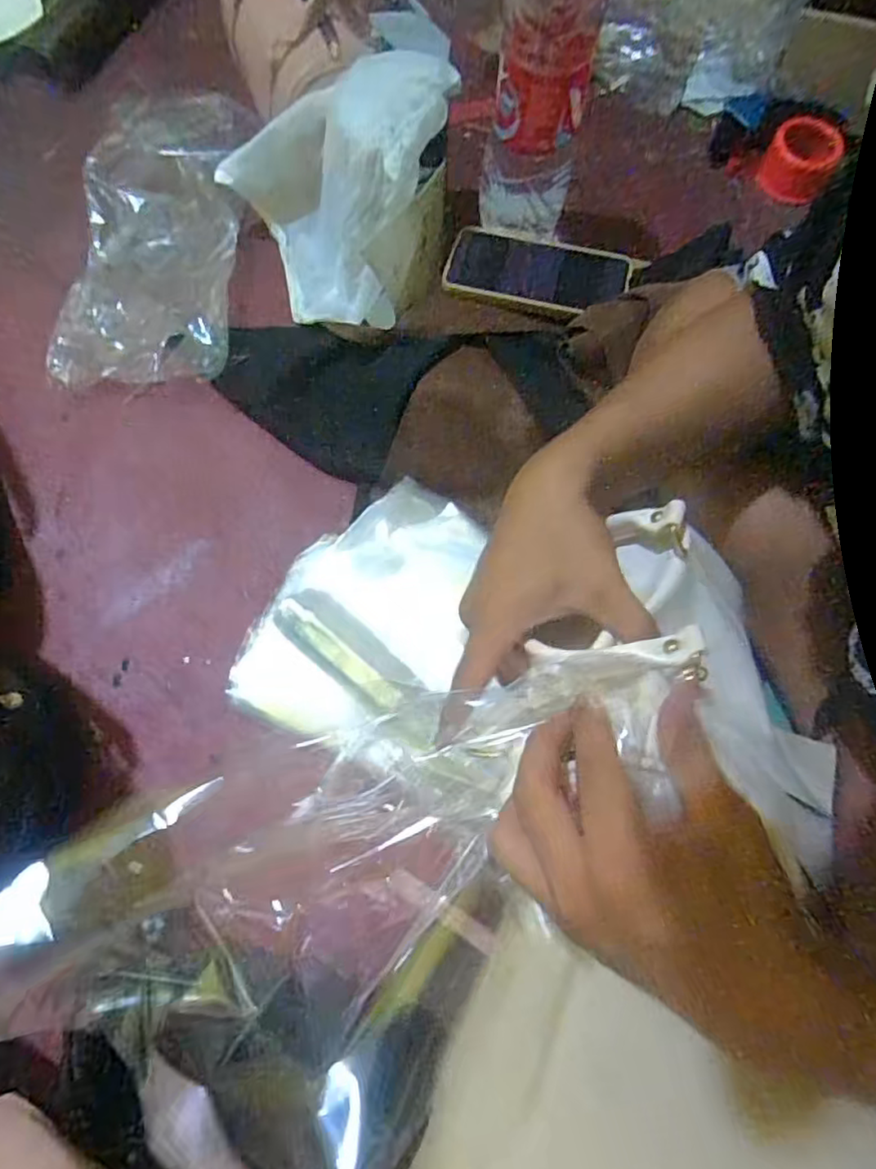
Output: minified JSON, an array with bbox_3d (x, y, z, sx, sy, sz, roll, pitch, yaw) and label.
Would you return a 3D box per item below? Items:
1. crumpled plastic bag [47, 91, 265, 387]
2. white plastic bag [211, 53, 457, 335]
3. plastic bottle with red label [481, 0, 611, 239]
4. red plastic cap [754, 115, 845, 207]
[{"bbox_3d":[-0.283,-0.365,0.643,0.174,0.039,0.371,1,72,-1],"label":"crumpled plastic bag"},{"bbox_3d":[-0.079,-0.344,0.575,0.216,0.142,0.196,-13,73,-5],"label":"white plastic bag"},{"bbox_3d":[0.087,-0.427,0.542,0.083,0.288,0.080,6,72,0],"label":"plastic bottle with red label"},{"bbox_3d":[0.391,-0.456,0.684,0.075,0.049,0.070,0,72,-1],"label":"red plastic cap"}]

